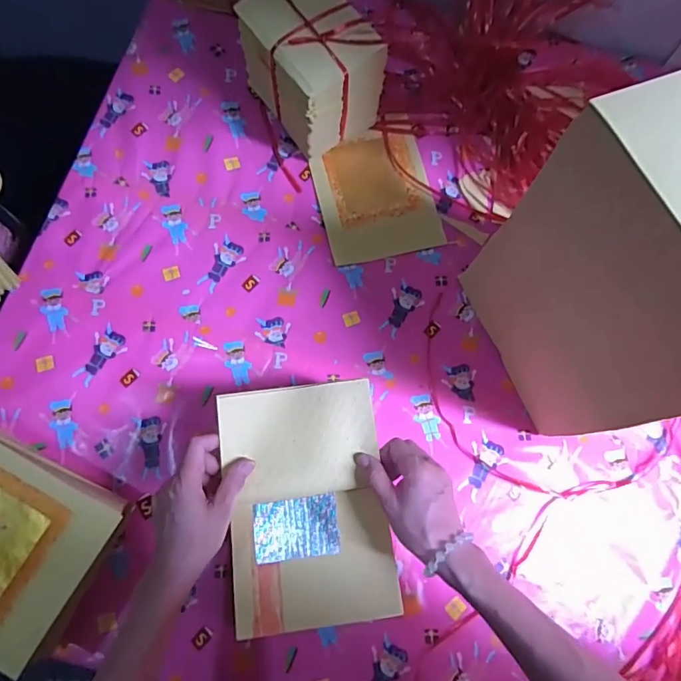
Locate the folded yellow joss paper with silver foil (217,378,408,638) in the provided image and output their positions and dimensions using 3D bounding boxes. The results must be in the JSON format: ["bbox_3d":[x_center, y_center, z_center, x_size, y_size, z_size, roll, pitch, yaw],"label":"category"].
[{"bbox_3d":[-0.033,0.163,0.481,0.157,0.036,0.229,-6,76,-3],"label":"folded yellow joss paper with silver foil"}]

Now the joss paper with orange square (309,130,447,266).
[{"bbox_3d":[0.049,-0.206,0.672,0.157,0.006,0.188,-12,76,-5],"label":"joss paper with orange square"}]

